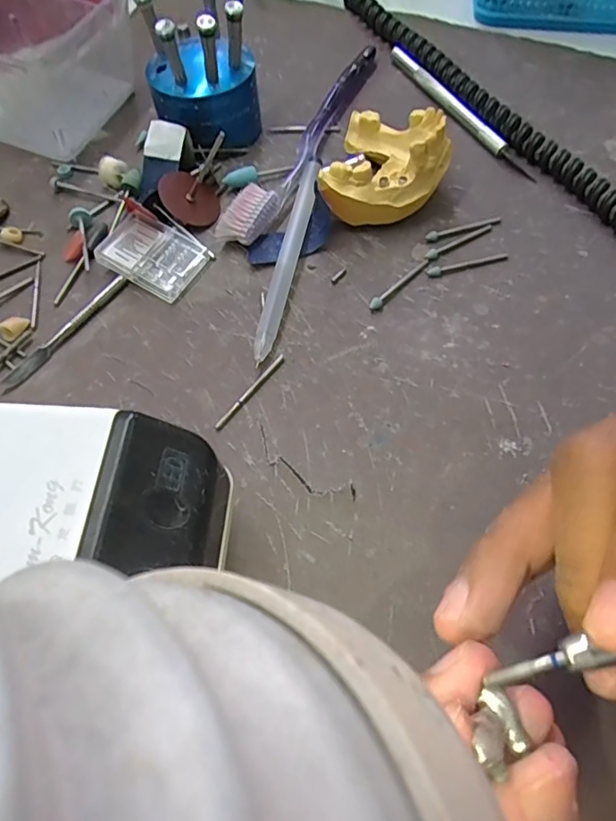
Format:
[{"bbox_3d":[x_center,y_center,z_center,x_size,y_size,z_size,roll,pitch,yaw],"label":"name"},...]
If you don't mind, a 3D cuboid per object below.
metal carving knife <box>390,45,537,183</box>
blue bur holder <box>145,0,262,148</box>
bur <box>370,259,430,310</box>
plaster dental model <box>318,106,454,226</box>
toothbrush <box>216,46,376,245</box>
[{"bbox_3d":[0.088,-0.181,0.323,0.008,0.009,0.135,-25,63,-12],"label":"metal carving knife"},{"bbox_3d":[-0.056,-0.181,0.292,0.058,0.070,0.050,-6,60,-2],"label":"blue bur holder"},{"bbox_3d":[0.044,-0.061,0.259,0.005,0.005,0.042,38,68,20],"label":"bur"},{"bbox_3d":[0.042,-0.127,0.277,0.058,0.037,0.071,13,62,9],"label":"plaster dental model"},{"bbox_3d":[0.005,-0.156,0.308,0.019,0.013,0.185,24,64,14],"label":"toothbrush"}]

